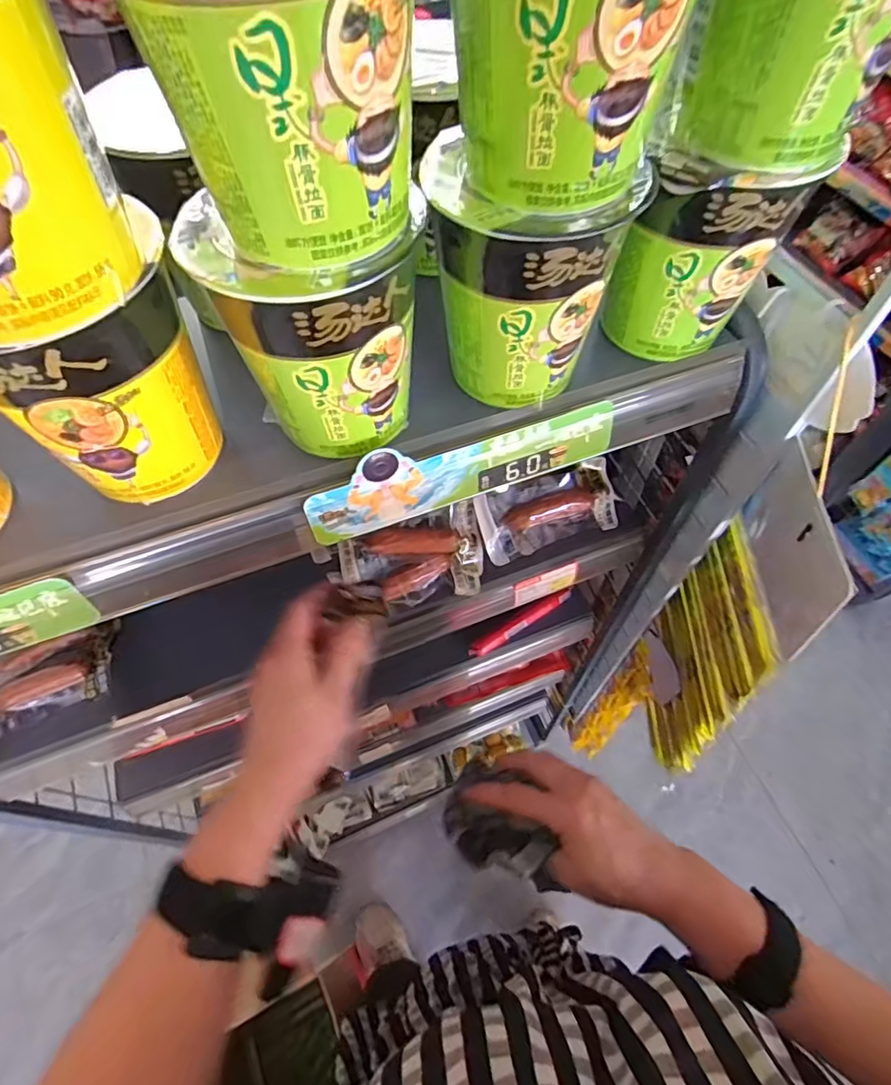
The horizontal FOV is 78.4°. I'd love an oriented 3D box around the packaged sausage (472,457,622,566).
[{"bbox_3d":[0.102,-0.032,0.536,0.139,0.028,0.069,-17,93,-8],"label":"packaged sausage"}]

